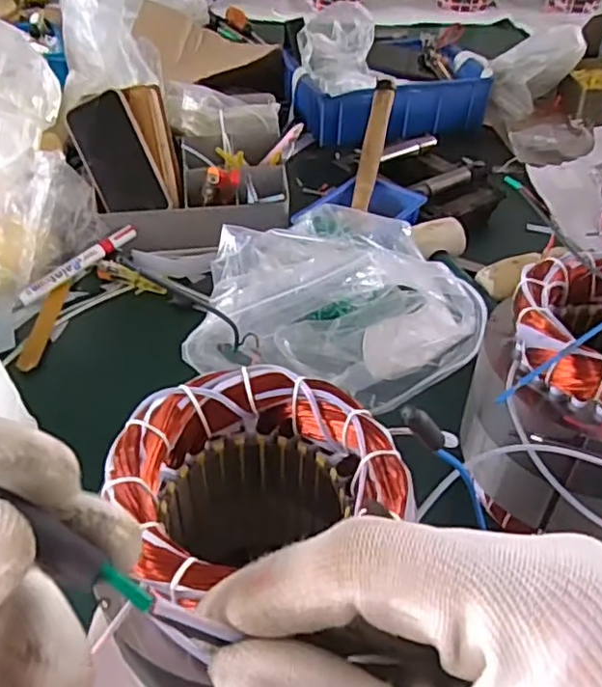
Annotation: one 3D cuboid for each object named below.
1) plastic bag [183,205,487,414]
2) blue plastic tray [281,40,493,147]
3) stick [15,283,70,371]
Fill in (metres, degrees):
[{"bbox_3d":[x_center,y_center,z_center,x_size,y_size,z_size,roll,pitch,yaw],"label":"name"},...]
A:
[{"bbox_3d":[0.039,-0.046,0.592,0.236,0.112,0.206,11,44,11],"label":"plastic bag"},{"bbox_3d":[0.139,-0.418,1.033,0.308,0.080,0.206,-15,45,-16],"label":"blue plastic tray"},{"bbox_3d":[-0.261,-0.019,0.638,0.020,0.009,0.121,8,43,-9],"label":"stick"}]

